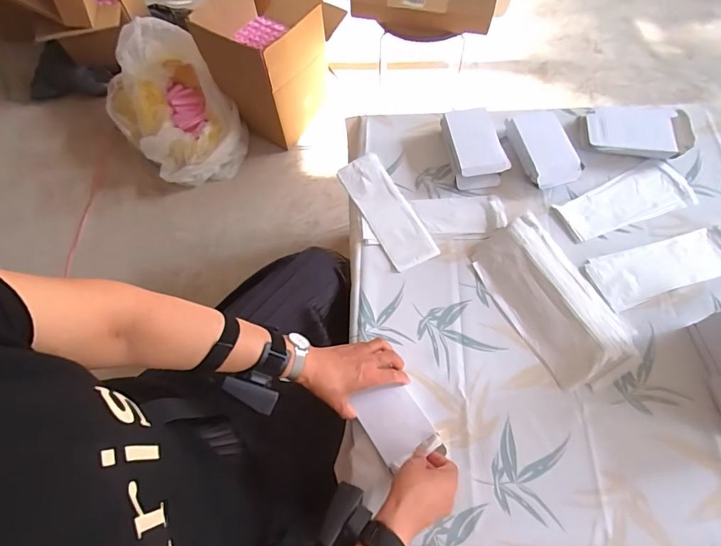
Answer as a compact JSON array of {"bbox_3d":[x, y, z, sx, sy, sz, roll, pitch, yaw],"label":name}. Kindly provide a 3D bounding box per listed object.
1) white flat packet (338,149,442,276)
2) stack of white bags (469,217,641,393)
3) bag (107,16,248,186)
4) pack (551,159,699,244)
[{"bbox_3d":[0.049,-0.123,0.774,0.093,0.013,0.253,-24,67,-10],"label":"white flat packet"},{"bbox_3d":[0.315,0.040,0.667,0.152,0.041,0.289,-24,68,-10],"label":"stack of white bags"},{"bbox_3d":[-0.634,-0.560,1.365,0.341,0.243,0.499,-31,67,-12],"label":"bag"},{"bbox_3d":[0.494,-0.138,0.770,0.254,0.010,0.107,-18,67,-7],"label":"pack"}]

